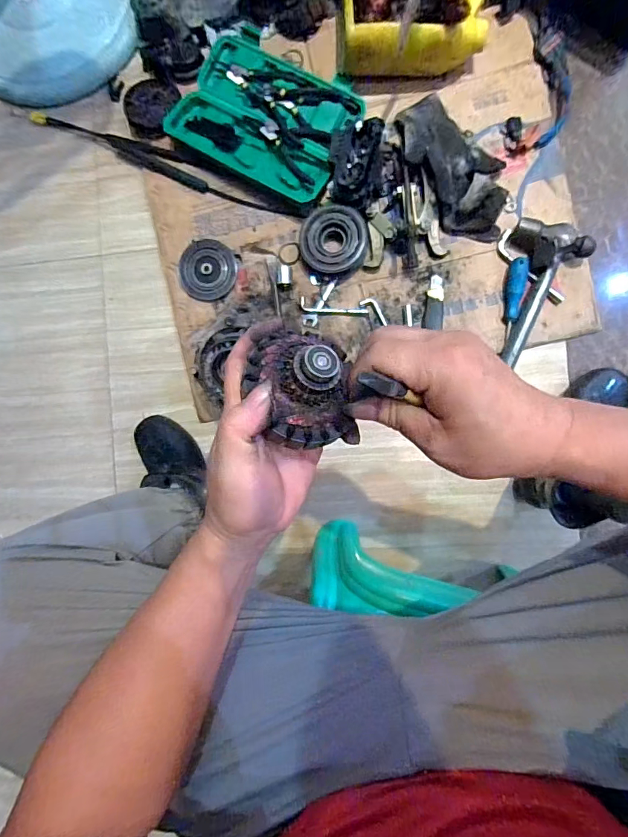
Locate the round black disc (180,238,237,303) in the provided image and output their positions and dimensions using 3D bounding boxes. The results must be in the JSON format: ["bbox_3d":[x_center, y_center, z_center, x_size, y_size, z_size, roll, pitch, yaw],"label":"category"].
[{"bbox_3d":[-0.190,-0.265,0.772,0.104,0.012,0.099,0,89,6],"label":"round black disc"}]

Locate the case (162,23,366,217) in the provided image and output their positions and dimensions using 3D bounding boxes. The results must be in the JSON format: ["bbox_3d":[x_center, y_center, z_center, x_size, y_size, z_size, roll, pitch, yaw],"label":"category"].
[{"bbox_3d":[-0.084,-0.509,0.744,0.301,0.032,0.223,32,92,5],"label":"case"}]

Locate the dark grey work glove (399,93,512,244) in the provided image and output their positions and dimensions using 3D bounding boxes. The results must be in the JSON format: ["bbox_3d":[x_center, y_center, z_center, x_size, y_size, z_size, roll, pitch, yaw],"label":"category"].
[{"bbox_3d":[0.224,-0.406,0.699,0.124,0.055,0.253,-38,86,4],"label":"dark grey work glove"}]

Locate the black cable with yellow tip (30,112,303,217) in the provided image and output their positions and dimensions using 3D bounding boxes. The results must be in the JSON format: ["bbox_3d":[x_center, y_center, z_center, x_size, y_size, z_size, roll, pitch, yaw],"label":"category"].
[{"bbox_3d":[-0.272,-0.453,0.764,0.537,0.016,0.038,26,92,6],"label":"black cable with yellow tip"}]

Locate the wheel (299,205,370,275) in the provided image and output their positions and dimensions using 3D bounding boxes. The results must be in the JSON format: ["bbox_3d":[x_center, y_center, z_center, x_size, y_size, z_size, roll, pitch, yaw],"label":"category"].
[{"bbox_3d":[0.034,-0.294,0.730,0.110,0.039,0.102,0,89,6],"label":"wheel"}]

